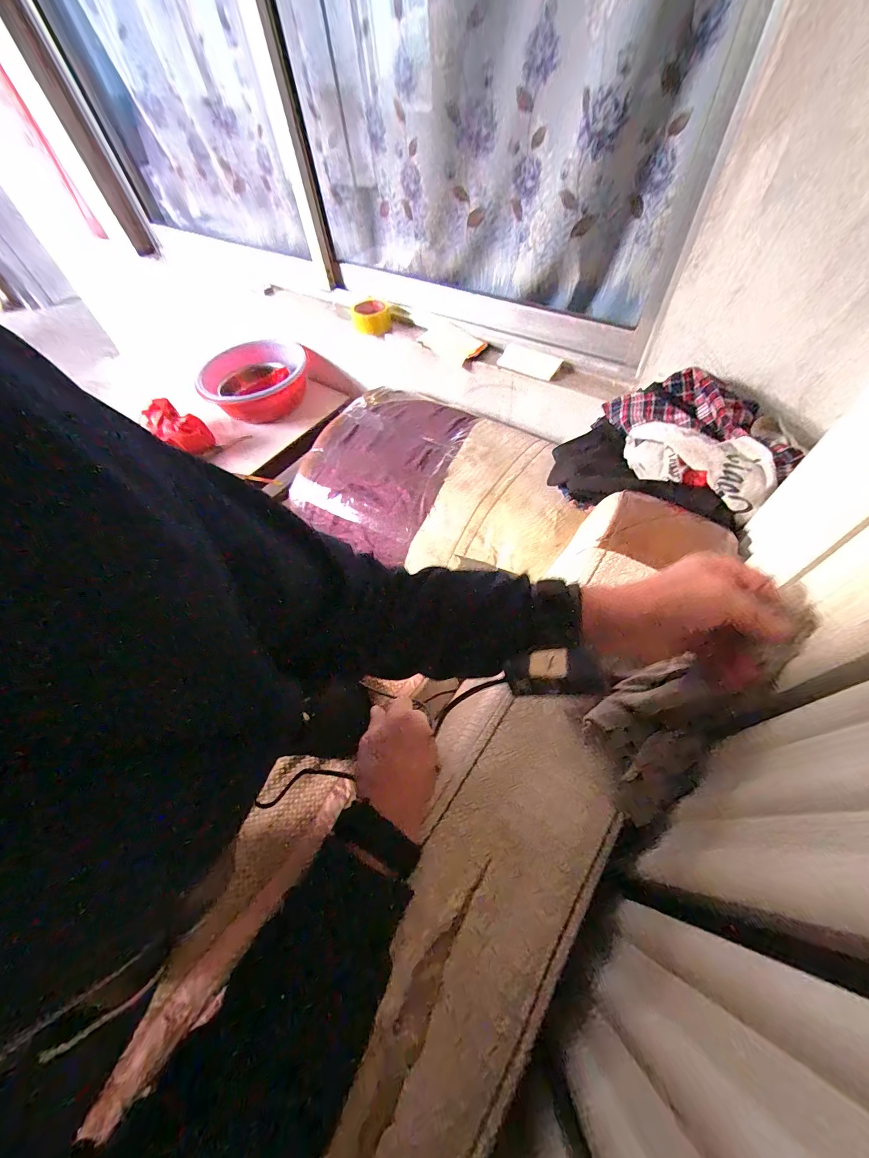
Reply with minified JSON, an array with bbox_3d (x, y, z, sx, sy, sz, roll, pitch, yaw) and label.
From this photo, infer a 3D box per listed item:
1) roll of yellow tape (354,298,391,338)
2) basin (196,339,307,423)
[{"bbox_3d":[-0.174,-0.732,1.087,0.101,0.069,0.100,-2,58,3],"label":"roll of yellow tape"},{"bbox_3d":[-0.613,-0.673,1.328,0.352,0.123,0.352,-2,58,3],"label":"basin"}]

